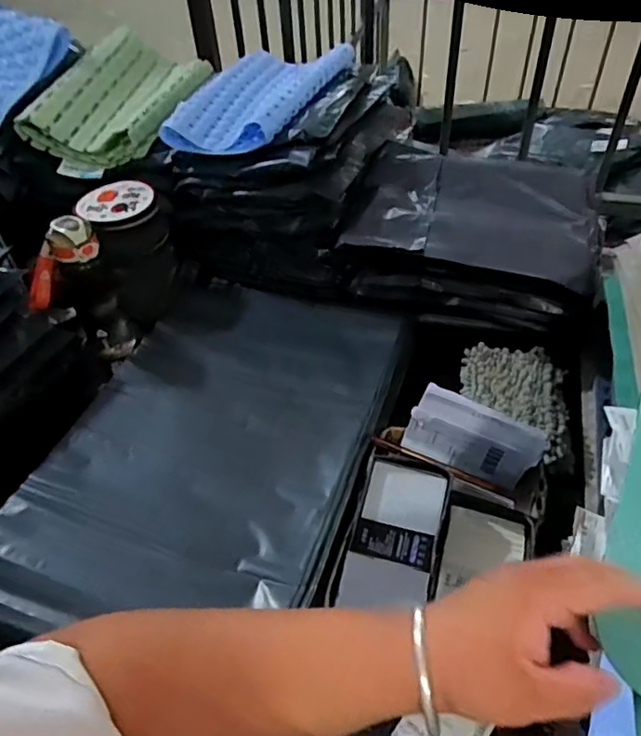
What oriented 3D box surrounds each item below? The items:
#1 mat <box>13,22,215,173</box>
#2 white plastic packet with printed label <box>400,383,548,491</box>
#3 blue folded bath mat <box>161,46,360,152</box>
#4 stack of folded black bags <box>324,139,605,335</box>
[{"bbox_3d":[-0.400,-0.557,1.155,0.258,0.110,0.403,6,46,10],"label":"mat"},{"bbox_3d":[0.197,0.087,0.734,0.161,0.093,0.024,24,33,12],"label":"white plastic packet with printed label"},{"bbox_3d":[-0.110,-0.505,1.044,0.241,0.072,0.371,14,47,17],"label":"blue folded bath mat"},{"bbox_3d":[0.259,-0.223,1.001,0.422,0.169,0.321,14,47,17],"label":"stack of folded black bags"}]

